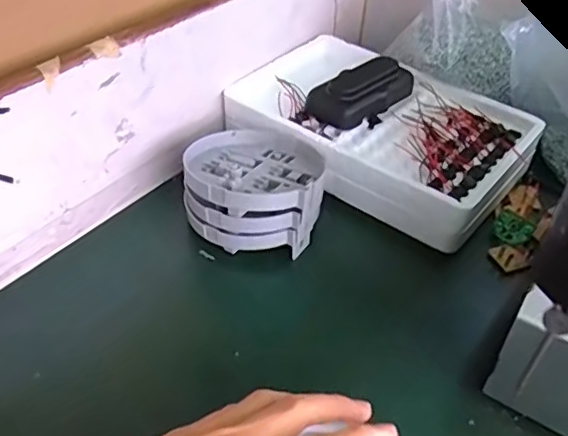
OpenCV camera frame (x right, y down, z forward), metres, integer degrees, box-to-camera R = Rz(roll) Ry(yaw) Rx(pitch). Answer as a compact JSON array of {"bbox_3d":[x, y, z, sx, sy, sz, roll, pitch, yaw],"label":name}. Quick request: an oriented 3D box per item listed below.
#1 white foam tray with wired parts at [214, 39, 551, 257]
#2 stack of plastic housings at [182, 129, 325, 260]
[{"bbox_3d":[0.085,-0.082,0.514,0.178,0.060,0.251,-32,52,-34],"label":"white foam tray with wired parts"},{"bbox_3d":[-0.024,-0.029,0.456,0.101,0.053,0.099,1,41,-3],"label":"stack of plastic housings"}]

